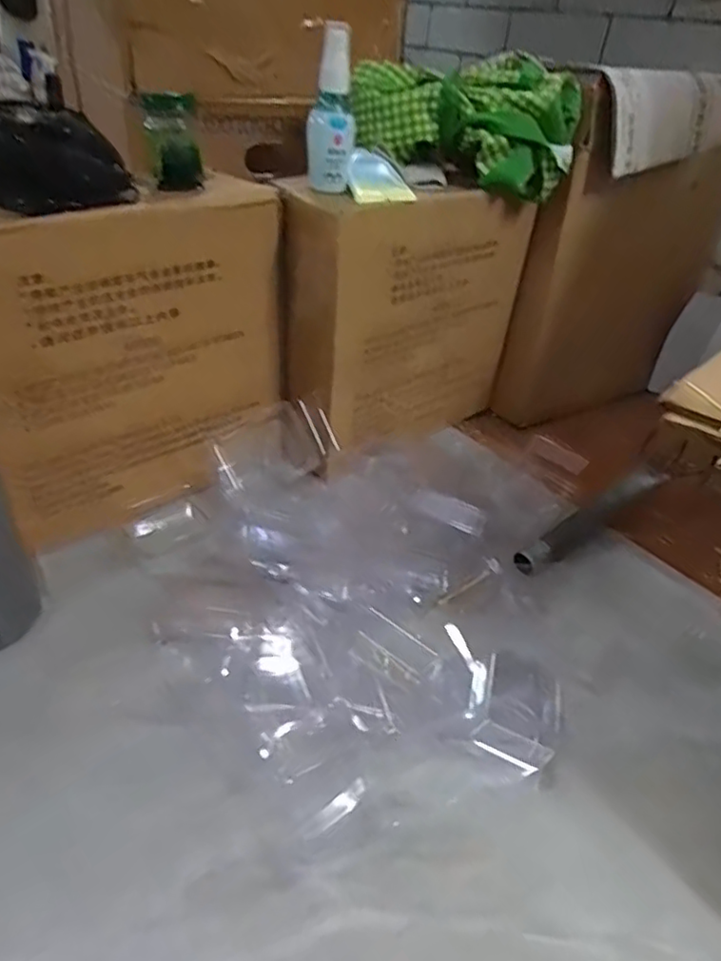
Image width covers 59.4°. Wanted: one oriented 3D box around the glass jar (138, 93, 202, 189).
[{"bbox_3d":[-0.149,-0.264,0.503,0.043,0.069,0.043,-5,38,-16],"label":"glass jar"}]

